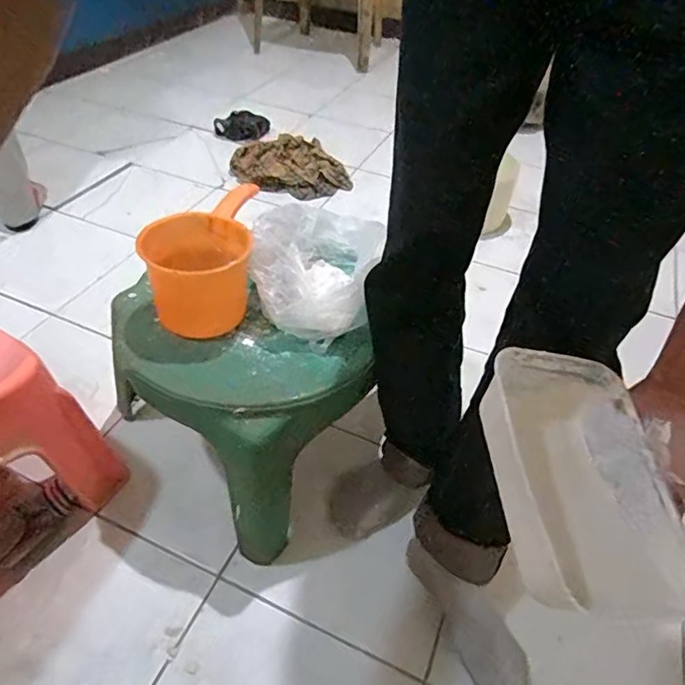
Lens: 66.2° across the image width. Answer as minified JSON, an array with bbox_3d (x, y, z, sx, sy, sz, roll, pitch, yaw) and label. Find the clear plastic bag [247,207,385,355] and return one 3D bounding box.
[{"bbox_3d":[-0.030,-0.111,0.720,0.170,0.093,0.240,12,44,6],"label":"clear plastic bag"}]

